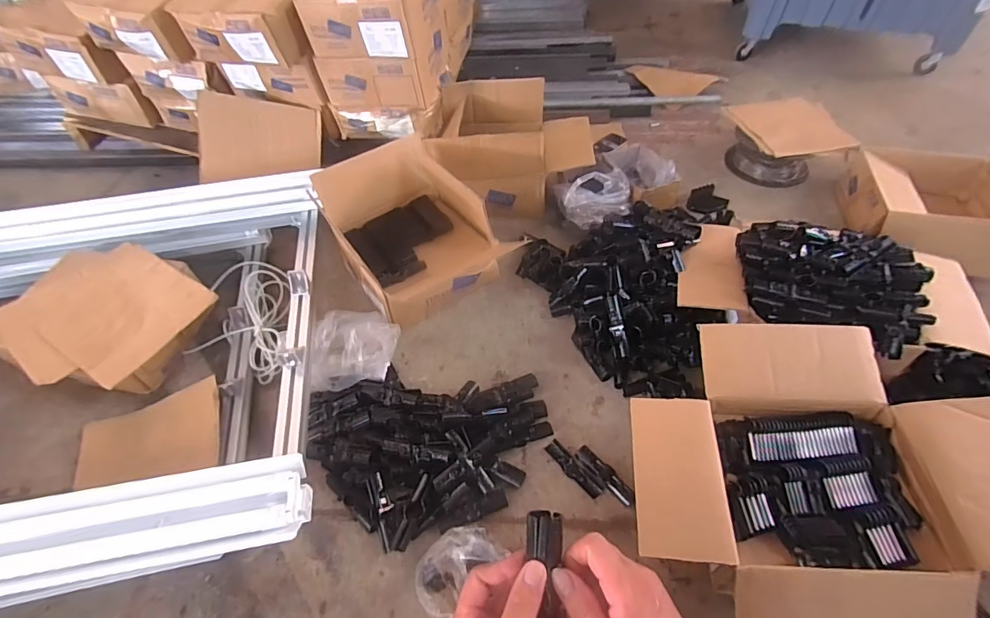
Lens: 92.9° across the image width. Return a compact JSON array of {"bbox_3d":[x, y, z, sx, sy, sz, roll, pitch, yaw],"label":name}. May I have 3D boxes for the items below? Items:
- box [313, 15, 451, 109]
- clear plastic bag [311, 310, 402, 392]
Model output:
[{"bbox_3d":[-0.288,-0.681,1.280,0.270,0.139,0.303,7,51,9],"label":"box"},{"bbox_3d":[-0.288,0.069,0.998,0.173,0.073,0.199,-6,50,-3],"label":"clear plastic bag"}]

